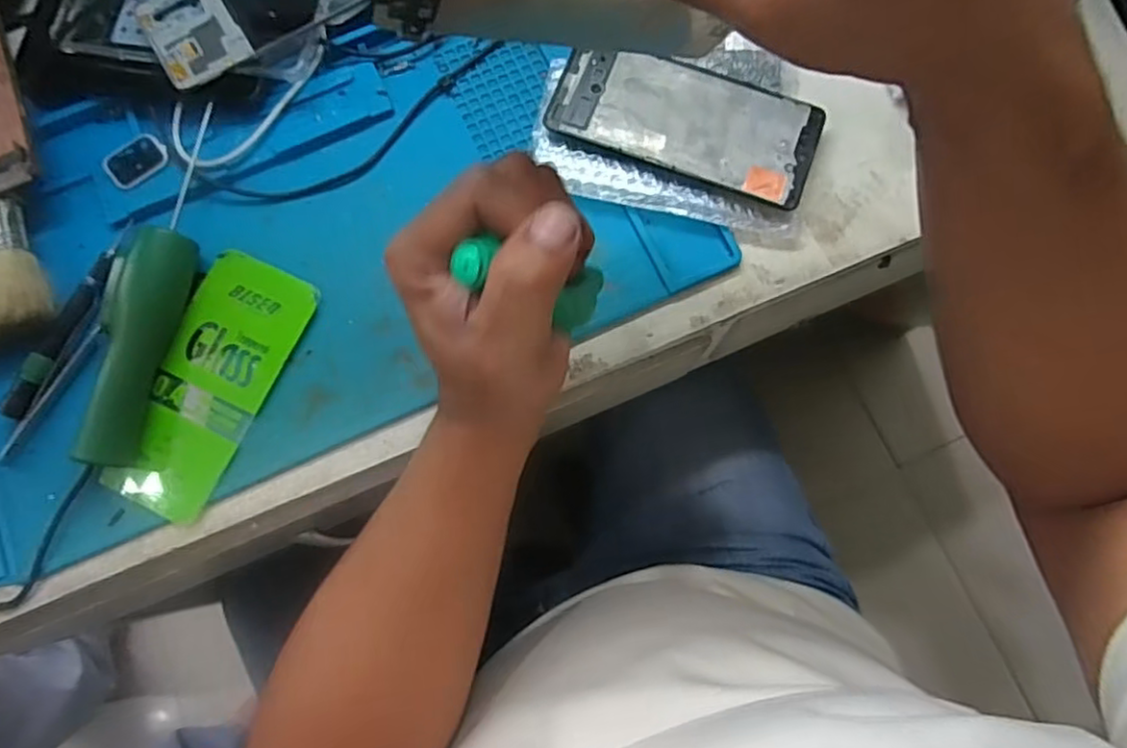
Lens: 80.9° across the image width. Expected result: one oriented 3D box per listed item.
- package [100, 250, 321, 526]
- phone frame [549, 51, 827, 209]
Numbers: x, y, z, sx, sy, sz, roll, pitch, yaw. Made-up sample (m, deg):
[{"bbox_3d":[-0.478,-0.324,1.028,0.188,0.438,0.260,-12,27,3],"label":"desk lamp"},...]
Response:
[{"bbox_3d":[-0.206,0.004,0.386,0.067,0.006,0.152,23,78,6],"label":"package"},{"bbox_3d":[0.075,-0.157,0.405,0.158,0.006,0.072,19,78,6],"label":"phone frame"}]

